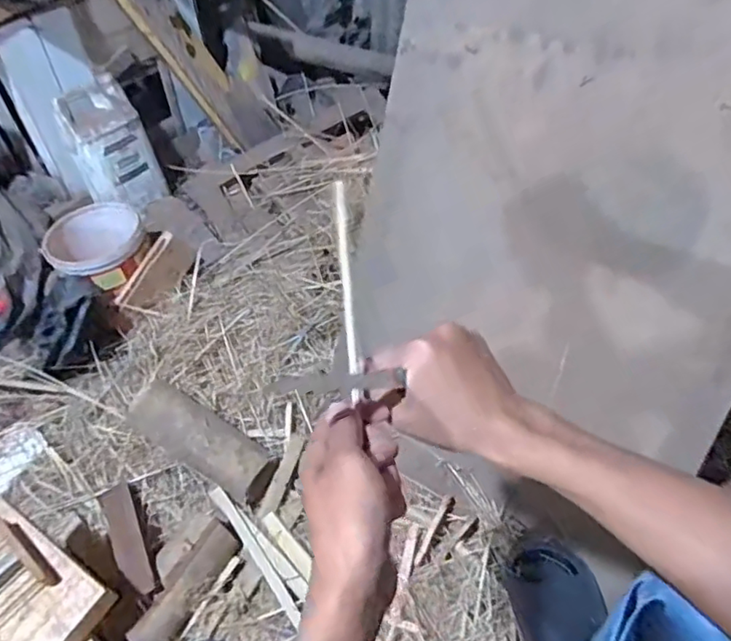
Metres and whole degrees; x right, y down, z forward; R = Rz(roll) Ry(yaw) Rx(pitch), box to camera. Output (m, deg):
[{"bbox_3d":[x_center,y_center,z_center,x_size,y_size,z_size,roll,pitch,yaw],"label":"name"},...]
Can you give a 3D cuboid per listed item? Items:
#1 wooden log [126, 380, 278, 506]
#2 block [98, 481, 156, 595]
[{"bbox_3d":[-0.255,0.187,0.898,0.241,0.073,0.078,31,57,11],"label":"wooden log"},{"bbox_3d":[-0.334,0.292,0.806,0.046,0.034,0.228,-32,30,-21],"label":"block"}]

